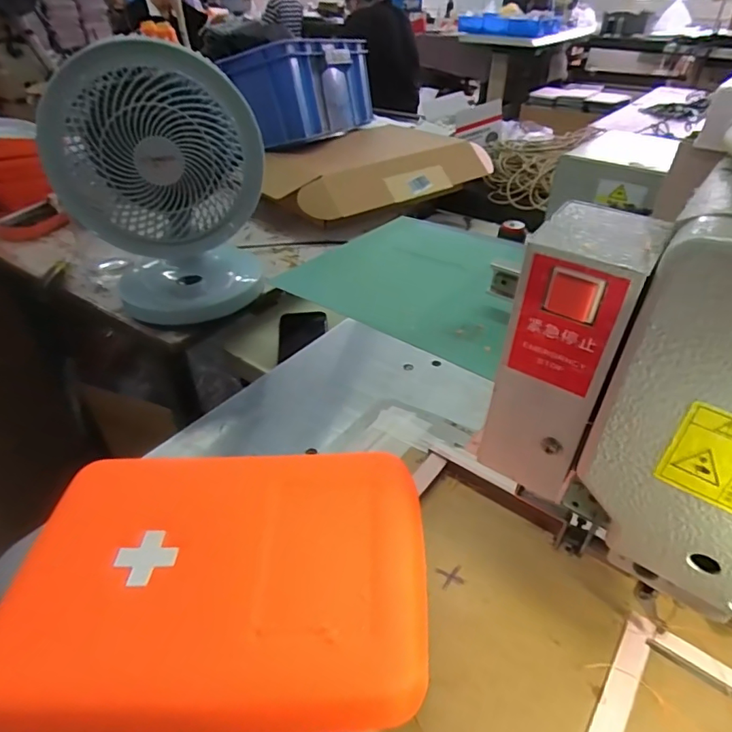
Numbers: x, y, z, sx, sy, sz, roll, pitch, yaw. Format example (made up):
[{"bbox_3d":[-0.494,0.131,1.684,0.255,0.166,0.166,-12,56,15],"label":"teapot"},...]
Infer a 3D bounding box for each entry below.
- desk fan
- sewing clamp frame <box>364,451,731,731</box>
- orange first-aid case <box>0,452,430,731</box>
[{"bbox_3d":[-0.255,-0.209,0.621,0.223,0.288,0.150,-22,43,-24],"label":"desk fan"},{"bbox_3d":[0.114,0.175,0.280,0.271,0.023,0.202,26,46,29],"label":"sewing clamp frame"},{"bbox_3d":[-0.090,0.131,0.320,0.250,0.032,0.172,-1,39,-1],"label":"orange first-aid case"}]

